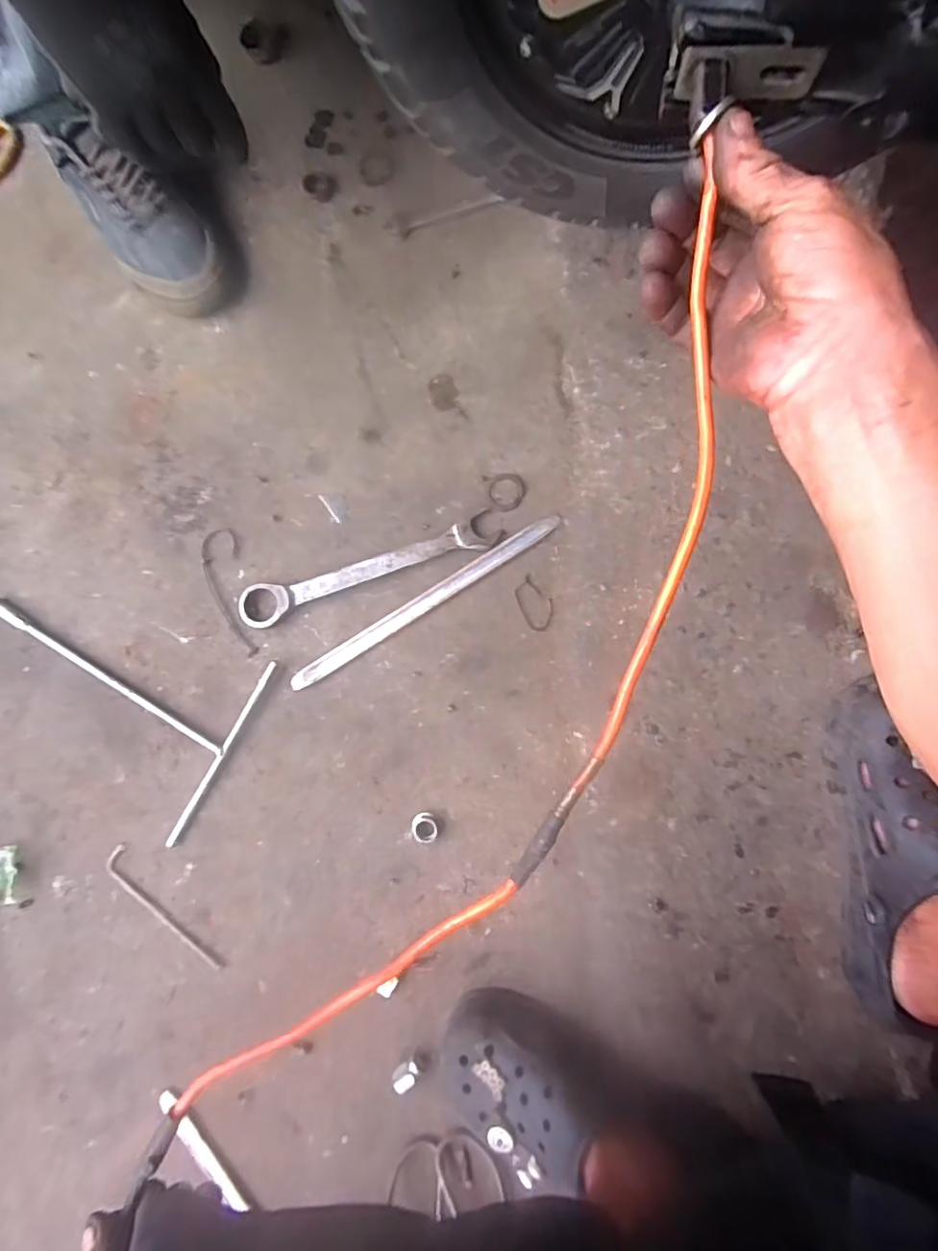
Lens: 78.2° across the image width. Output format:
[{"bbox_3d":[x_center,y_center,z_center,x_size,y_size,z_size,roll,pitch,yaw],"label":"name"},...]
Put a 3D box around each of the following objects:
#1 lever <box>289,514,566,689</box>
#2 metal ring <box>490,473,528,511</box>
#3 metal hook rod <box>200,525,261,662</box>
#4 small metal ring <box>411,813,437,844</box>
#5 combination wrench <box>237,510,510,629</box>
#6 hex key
[{"bbox_3d":[-0.043,-0.024,0.543,0.287,0.014,0.019,-32,83,4],"label":"lever"},{"bbox_3d":[0.038,-0.128,0.555,0.036,0.004,0.038,-9,85,6],"label":"metal ring"},{"bbox_3d":[-0.231,-0.032,0.561,0.036,0.009,0.130,-17,84,6],"label":"metal hook rod"},{"bbox_3d":[-0.040,0.184,0.525,0.024,0.012,0.023,0,86,7],"label":"small metal ring"},{"bbox_3d":[-0.095,-0.052,0.546,0.252,0.017,0.039,-18,84,6],"label":"combination wrench"},{"bbox_3d":[-0.295,0.275,0.552,0.153,0.006,0.030,44,92,8],"label":"hex key"}]

